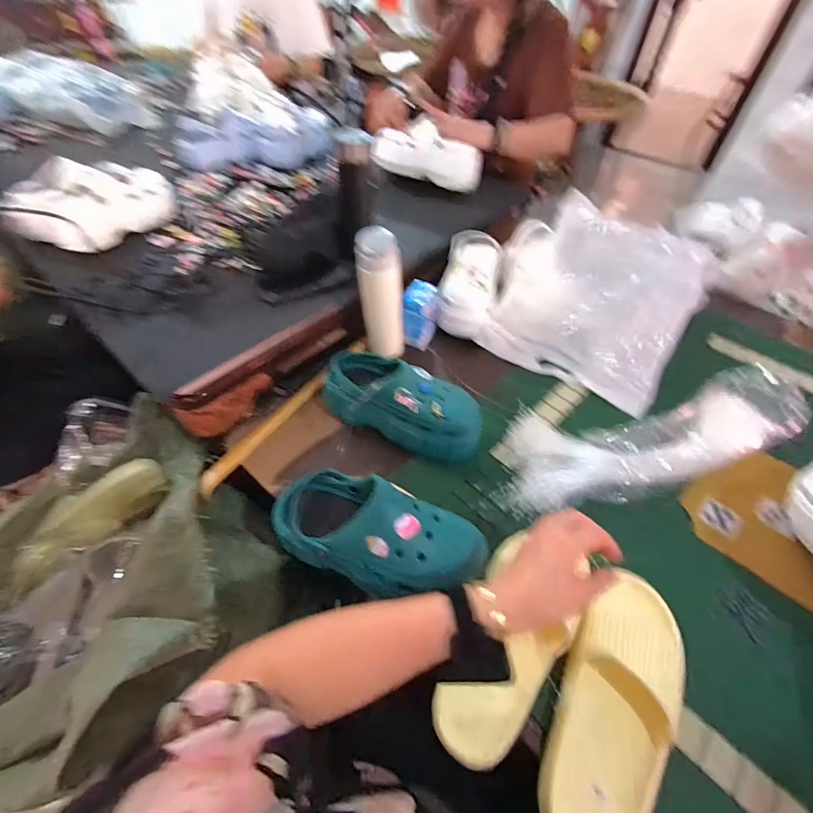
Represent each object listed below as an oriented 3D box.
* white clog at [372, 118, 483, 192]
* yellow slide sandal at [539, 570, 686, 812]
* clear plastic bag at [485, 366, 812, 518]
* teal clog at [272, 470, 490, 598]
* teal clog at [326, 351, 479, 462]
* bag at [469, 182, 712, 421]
[{"bbox_3d":[0.054,-0.602,0.976,0.264,0.093,0.105,16,51,-2],"label":"white clog"},{"bbox_3d":[0.213,0.292,0.406,0.104,0.050,0.262,24,59,23],"label":"yellow slide sandal"},{"bbox_3d":[0.385,0.054,0.641,0.536,0.070,0.177,-10,49,-4],"label":"clear plastic bag"},{"bbox_3d":[-0.036,0.156,0.485,0.249,0.103,0.106,15,52,17],"label":"teal clog"},{"bbox_3d":[-0.012,-0.011,0.611,0.250,0.117,0.119,14,52,17],"label":"teal clog"},{"bbox_3d":[0.355,-0.222,0.780,0.355,0.158,0.362,27,57,25],"label":"bag"}]

